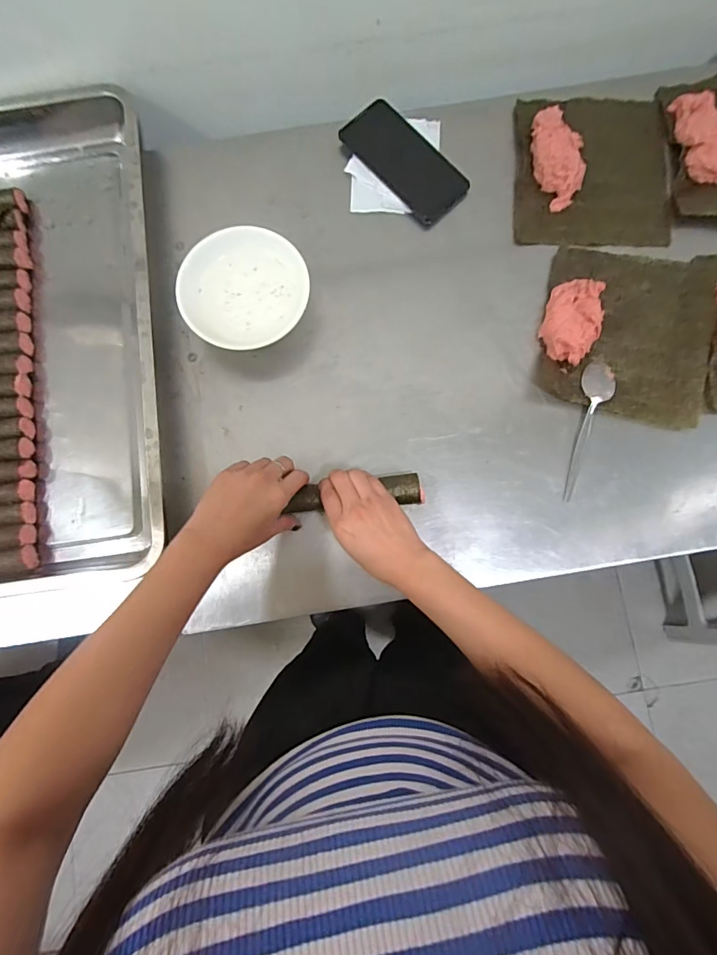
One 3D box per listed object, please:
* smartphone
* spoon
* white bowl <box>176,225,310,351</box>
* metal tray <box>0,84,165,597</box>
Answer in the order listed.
[{"bbox_3d":[0.060,-0.397,0.561,0.079,0.009,0.165,-43,87,-2],"label":"smartphone"},{"bbox_3d":[0.262,-0.053,0.508,0.036,0.011,0.162,13,83,3],"label":"spoon"},{"bbox_3d":[-0.128,-0.213,0.515,0.140,0.048,0.128,0,82,2],"label":"white bowl"},{"bbox_3d":[-0.423,-0.169,0.521,0.390,0.054,0.601,-7,82,1],"label":"metal tray"}]

